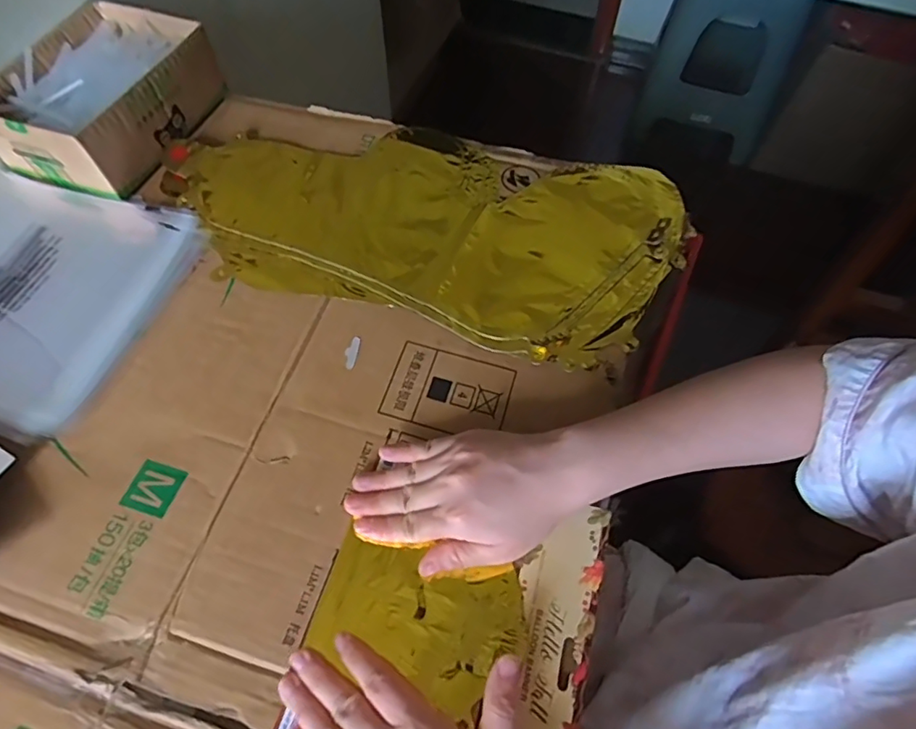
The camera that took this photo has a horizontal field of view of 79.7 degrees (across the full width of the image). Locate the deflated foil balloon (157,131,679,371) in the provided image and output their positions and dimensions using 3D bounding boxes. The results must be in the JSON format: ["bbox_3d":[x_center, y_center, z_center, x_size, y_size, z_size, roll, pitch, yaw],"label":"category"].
[{"bbox_3d":[-0.036,-0.130,0.491,0.454,0.008,0.224,12,61,6],"label":"deflated foil balloon"}]

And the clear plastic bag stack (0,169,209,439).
[{"bbox_3d":[-0.363,-0.068,0.453,0.229,0.013,0.213,17,61,8],"label":"clear plastic bag stack"}]

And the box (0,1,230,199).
[{"bbox_3d":[-0.330,-0.254,0.519,0.134,0.065,0.187,16,61,8],"label":"box"}]

